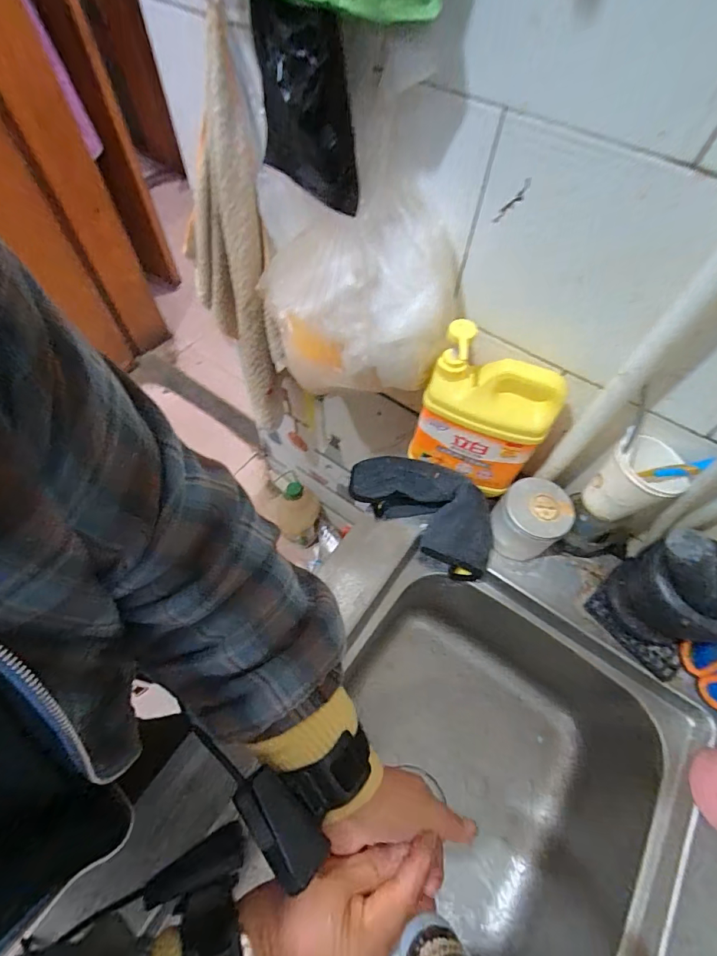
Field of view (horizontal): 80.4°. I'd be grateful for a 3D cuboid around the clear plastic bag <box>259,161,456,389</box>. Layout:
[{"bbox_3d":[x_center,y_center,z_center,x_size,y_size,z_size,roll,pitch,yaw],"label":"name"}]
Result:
[{"bbox_3d":[-0.027,-0.216,0.500,0.284,0.210,0.107,26,62,13],"label":"clear plastic bag"}]

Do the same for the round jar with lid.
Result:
[{"bbox_3d":[0.219,0.060,0.558,0.086,0.090,0.080,1,60,-2],"label":"round jar with lid"}]

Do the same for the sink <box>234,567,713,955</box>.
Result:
[{"bbox_3d":[0.103,0.448,0.508,0.402,0.211,0.573,33,64,16],"label":"sink"}]

